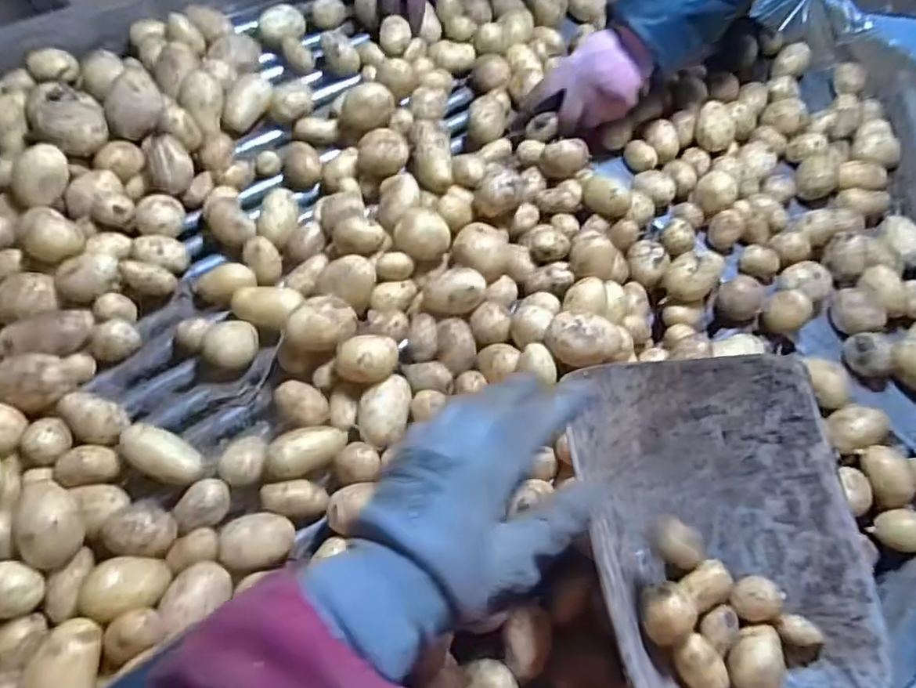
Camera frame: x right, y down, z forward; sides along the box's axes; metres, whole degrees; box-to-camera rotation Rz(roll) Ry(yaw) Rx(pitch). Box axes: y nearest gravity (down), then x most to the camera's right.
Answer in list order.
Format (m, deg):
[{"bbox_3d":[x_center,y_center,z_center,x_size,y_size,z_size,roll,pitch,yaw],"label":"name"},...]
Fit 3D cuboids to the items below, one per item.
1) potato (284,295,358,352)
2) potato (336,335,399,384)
[{"bbox_3d":[-0.116,-0.012,0.505,0.061,0.042,0.043,-1,64,-3],"label":"potato"},{"bbox_3d":[-0.076,0.015,0.499,0.051,0.029,0.036,-3,64,-4],"label":"potato"}]

